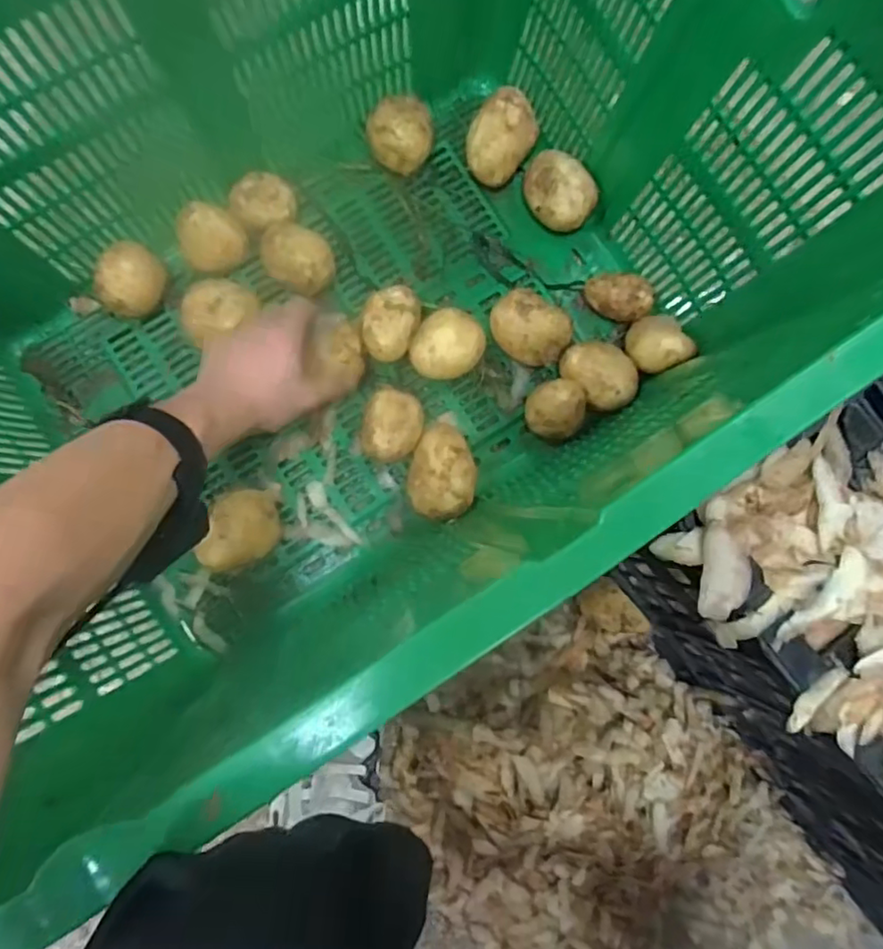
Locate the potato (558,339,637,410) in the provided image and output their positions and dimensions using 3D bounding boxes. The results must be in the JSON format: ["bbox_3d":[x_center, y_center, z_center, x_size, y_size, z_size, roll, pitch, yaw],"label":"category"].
[{"bbox_3d":[0.153,-0.098,0.596,0.053,0.062,0.074,-45,90,-6],"label":"potato"}]

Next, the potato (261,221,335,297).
[{"bbox_3d":[-0.141,-0.208,0.584,0.069,0.057,0.056,34,84,-1],"label":"potato"}]

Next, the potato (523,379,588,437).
[{"bbox_3d":[0.110,-0.064,0.588,0.050,0.061,0.051,0,86,-4],"label":"potato"}]

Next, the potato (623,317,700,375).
[{"bbox_3d":[0.211,-0.129,0.579,0.051,0.047,0.059,-10,86,-5],"label":"potato"}]

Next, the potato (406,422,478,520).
[{"bbox_3d":[0.001,-0.002,0.583,0.061,0.056,0.088,10,85,-3],"label":"potato"}]

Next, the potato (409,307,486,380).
[{"bbox_3d":[0.006,-0.125,0.593,0.067,0.053,0.066,0,86,-4],"label":"potato"}]

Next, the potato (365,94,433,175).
[{"bbox_3d":[-0.041,-0.329,0.593,0.061,0.060,0.059,0,86,-4],"label":"potato"}]

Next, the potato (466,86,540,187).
[{"bbox_3d":[0.058,-0.335,0.601,0.064,0.060,0.083,37,84,0],"label":"potato"}]

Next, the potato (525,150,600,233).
[{"bbox_3d":[0.114,-0.281,0.604,0.056,0.061,0.074,-32,88,-6],"label":"potato"}]

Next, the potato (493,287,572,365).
[{"bbox_3d":[0.085,-0.141,0.594,0.078,0.059,0.057,34,84,-1],"label":"potato"}]

